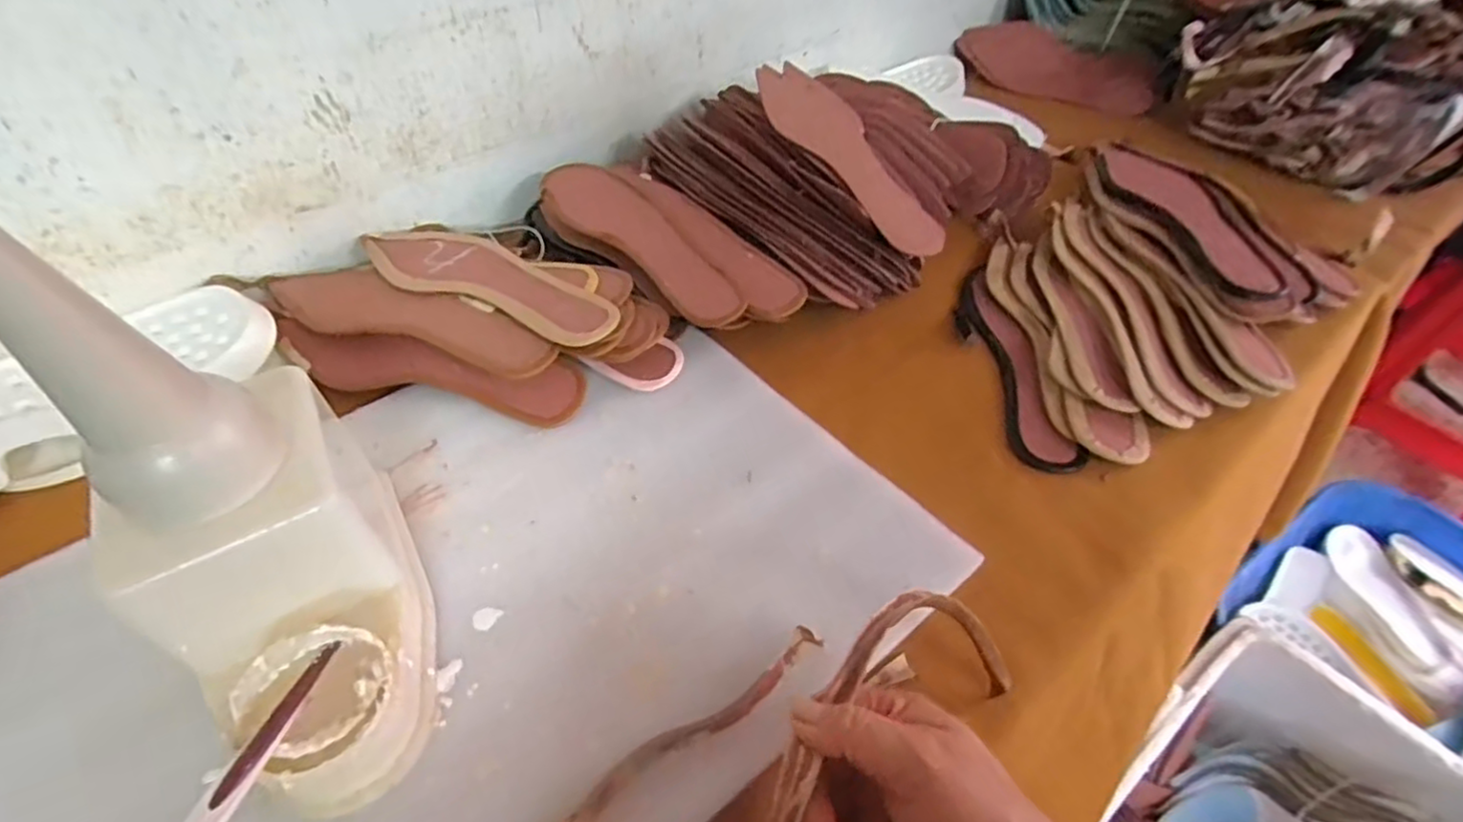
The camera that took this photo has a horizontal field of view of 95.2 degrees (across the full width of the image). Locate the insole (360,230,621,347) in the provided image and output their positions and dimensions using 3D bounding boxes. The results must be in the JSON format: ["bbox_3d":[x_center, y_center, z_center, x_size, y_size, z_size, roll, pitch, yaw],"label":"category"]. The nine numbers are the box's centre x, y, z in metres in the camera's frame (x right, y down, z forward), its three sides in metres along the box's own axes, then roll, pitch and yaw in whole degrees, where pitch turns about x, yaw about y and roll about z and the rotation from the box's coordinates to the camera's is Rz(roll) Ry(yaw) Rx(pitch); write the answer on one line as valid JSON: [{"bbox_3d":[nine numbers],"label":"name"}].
[{"bbox_3d":[-0.195,-0.105,0.530,0.254,0.010,0.074,24,52,23],"label":"insole"}]

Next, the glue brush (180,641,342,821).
[{"bbox_3d":[-0.205,0.154,0.275,0.011,0.013,0.145,1,24,0],"label":"glue brush"}]

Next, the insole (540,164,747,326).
[{"bbox_3d":[-0.075,-0.149,0.570,0.068,0.007,0.239,-37,63,-27],"label":"insole"}]

